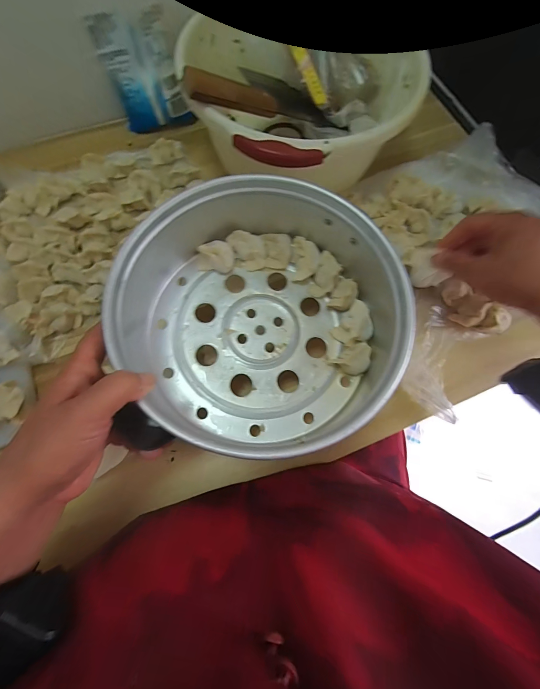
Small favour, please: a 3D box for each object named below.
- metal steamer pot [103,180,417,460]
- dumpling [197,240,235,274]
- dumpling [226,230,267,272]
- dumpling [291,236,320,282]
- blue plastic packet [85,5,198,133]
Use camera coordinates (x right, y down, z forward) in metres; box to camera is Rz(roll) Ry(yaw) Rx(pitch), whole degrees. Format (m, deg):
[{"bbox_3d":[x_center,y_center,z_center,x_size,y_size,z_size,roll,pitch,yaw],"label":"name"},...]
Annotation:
[{"bbox_3d":[-0.010,-0.032,0.295,0.264,0.102,0.259,0,68,0],"label":"metal steamer pot"},{"bbox_3d":[-0.065,-0.102,0.344,0.043,0.028,0.029,-8,73,-4],"label":"dumpling"},{"bbox_3d":[-0.025,-0.110,0.348,0.041,0.032,0.037,-9,73,-4],"label":"dumpling"},{"bbox_3d":[0.041,-0.100,0.347,0.032,0.025,0.046,7,72,1],"label":"dumpling"},{"bbox_3d":[-0.181,-0.390,0.431,0.102,0.116,0.045,-12,69,-5],"label":"blue plastic packet"}]

